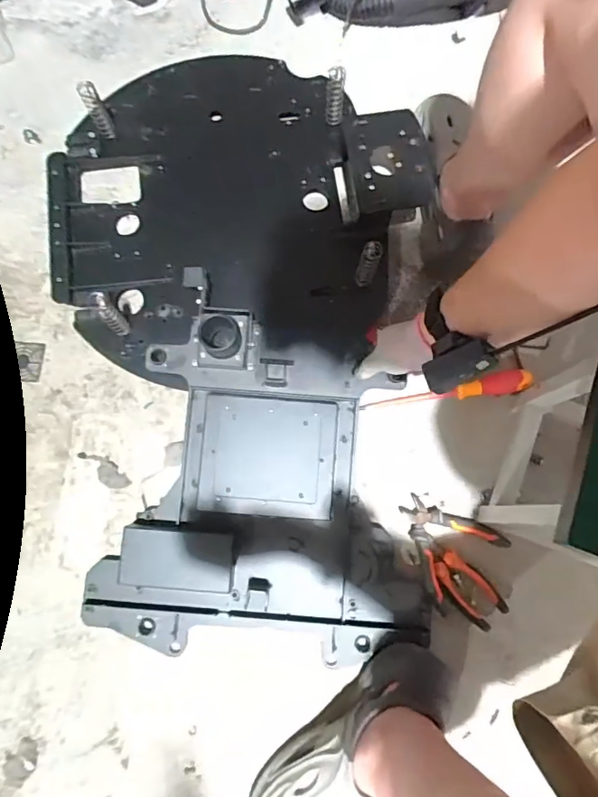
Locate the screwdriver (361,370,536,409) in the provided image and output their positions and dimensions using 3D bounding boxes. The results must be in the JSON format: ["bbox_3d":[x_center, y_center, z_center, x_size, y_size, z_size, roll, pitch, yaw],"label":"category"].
[{"bbox_3d":[0.216,-0.006,0.744,0.246,0.025,0.030,-11,82,-3],"label":"screwdriver"}]

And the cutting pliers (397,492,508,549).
[{"bbox_3d":[0.217,0.174,0.705,0.151,0.026,0.033,23,82,2],"label":"cutting pliers"}]

